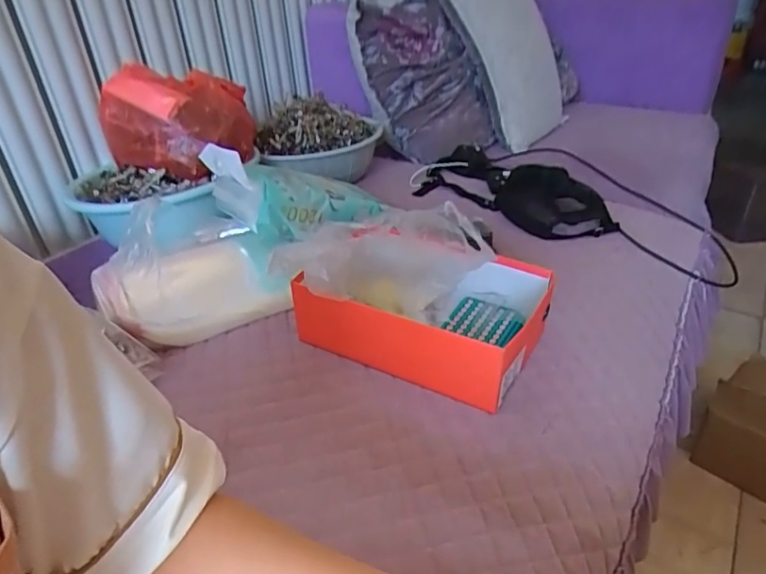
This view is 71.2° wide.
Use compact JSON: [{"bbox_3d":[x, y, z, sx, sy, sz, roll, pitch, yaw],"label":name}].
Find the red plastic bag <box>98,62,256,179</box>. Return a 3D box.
[{"bbox_3d":[-0.365,-0.296,0.946,0.256,0.163,0.173,-14,34,-16],"label":"red plastic bag"}]

